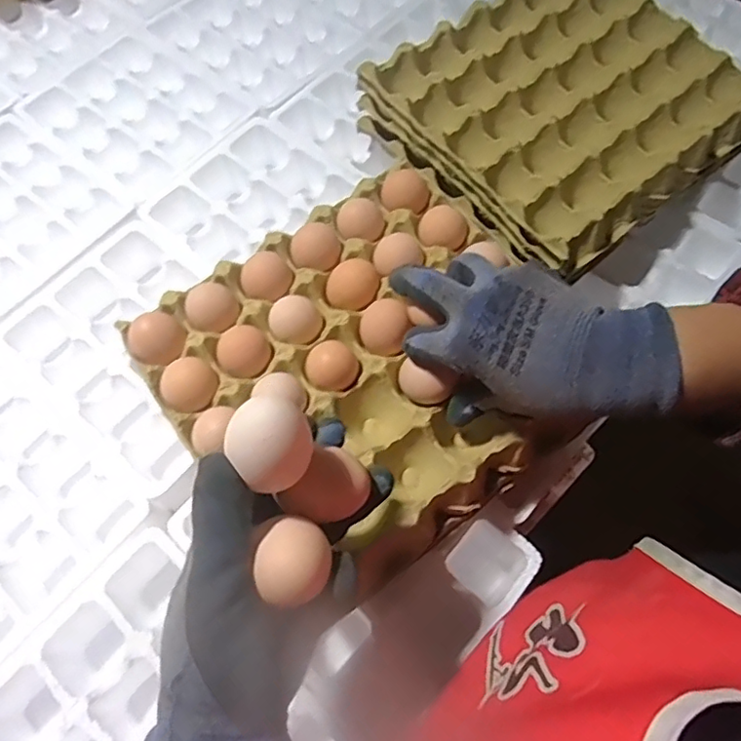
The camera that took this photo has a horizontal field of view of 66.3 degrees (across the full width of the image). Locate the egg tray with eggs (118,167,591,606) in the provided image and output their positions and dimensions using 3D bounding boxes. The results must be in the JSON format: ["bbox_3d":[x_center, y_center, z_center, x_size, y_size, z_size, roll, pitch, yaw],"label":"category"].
[{"bbox_3d":[-0.004,-0.004,0.444,0.282,0.056,0.268,-33,67,-12],"label":"egg tray with eggs"}]

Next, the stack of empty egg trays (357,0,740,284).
[{"bbox_3d":[0.191,-0.267,0.561,0.303,0.069,0.280,-36,69,-14],"label":"stack of empty egg trays"}]

